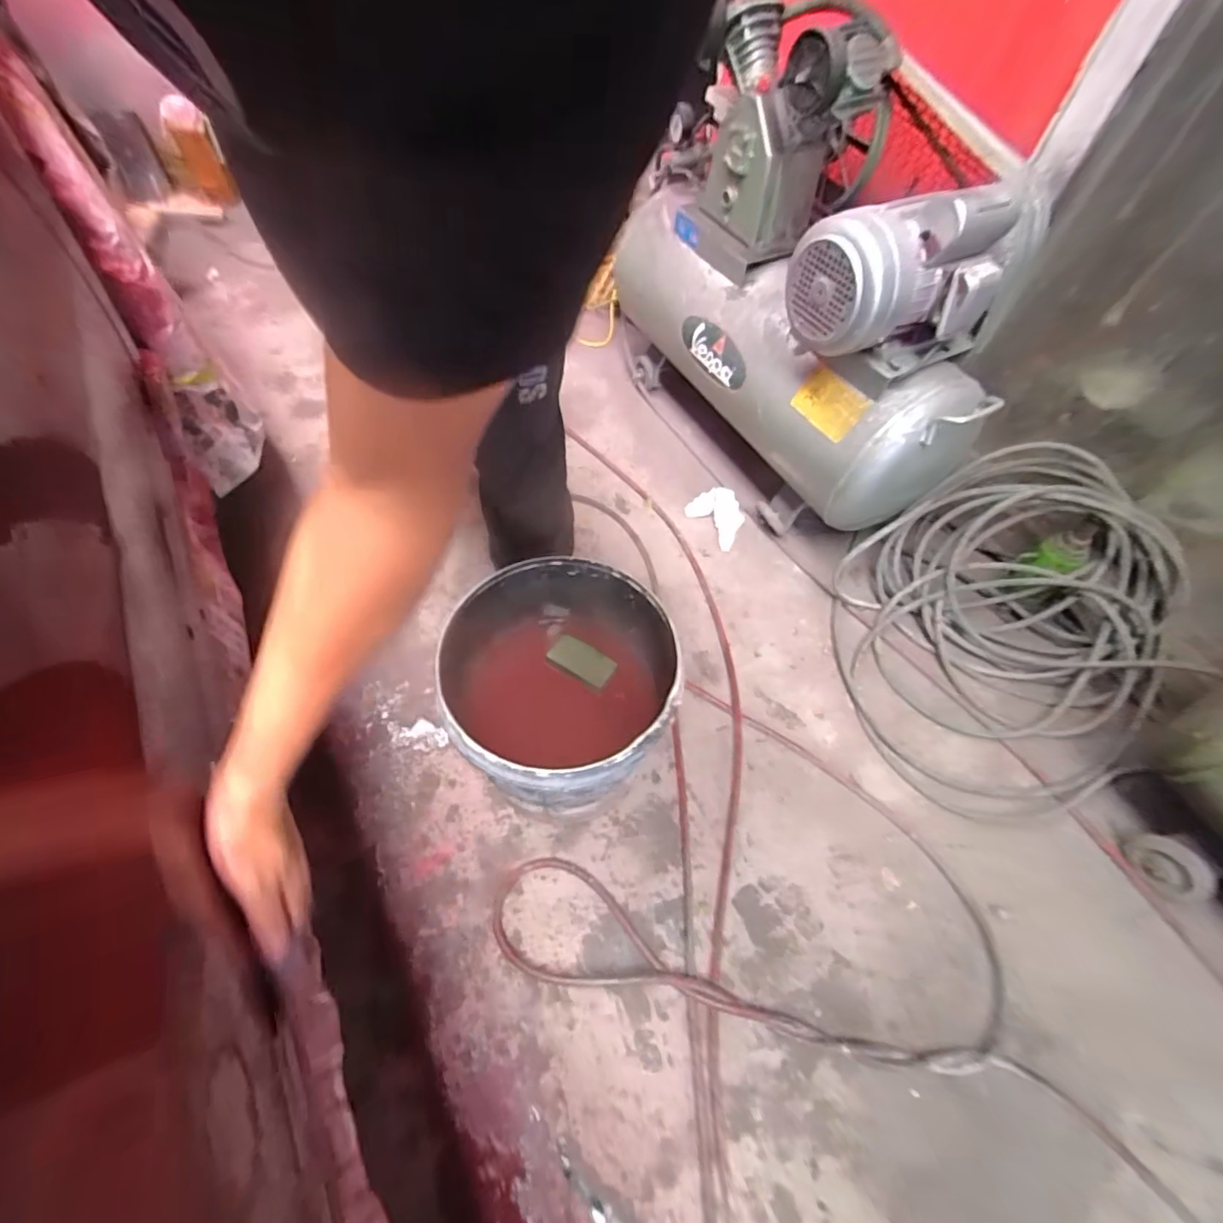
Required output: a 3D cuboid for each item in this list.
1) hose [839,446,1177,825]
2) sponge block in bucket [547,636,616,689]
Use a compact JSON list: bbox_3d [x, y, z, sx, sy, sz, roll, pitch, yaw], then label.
[{"bbox_3d":[0.741,0.013,0.996,0.612,0.324,0.565,-37,67,-24],"label":"hose"},{"bbox_3d":[-0.043,0.072,0.793,0.093,0.023,0.051,26,59,12],"label":"sponge block in bucket"}]

